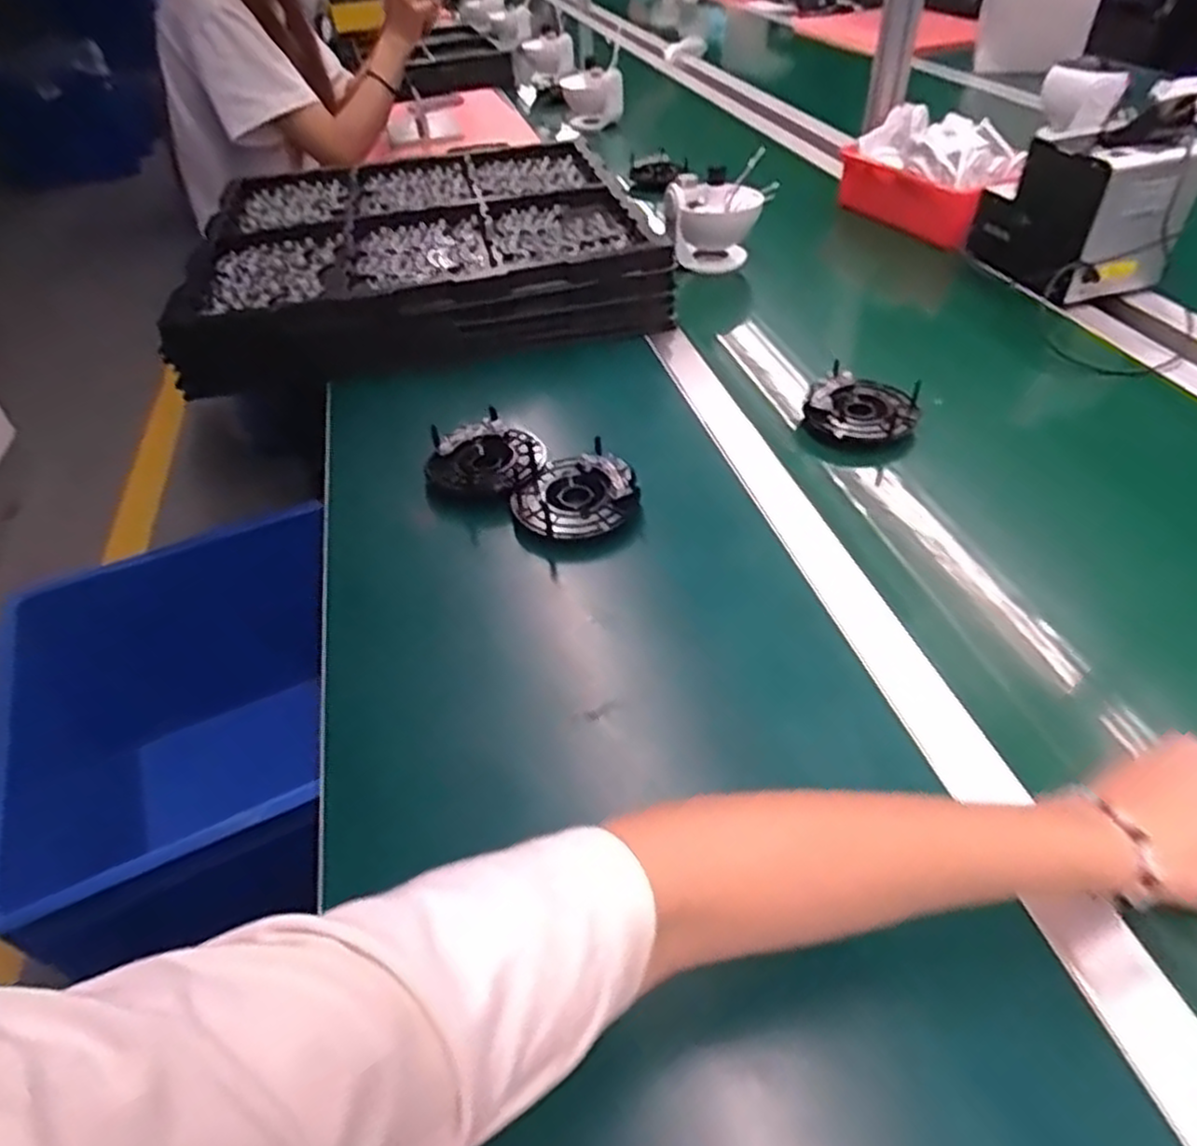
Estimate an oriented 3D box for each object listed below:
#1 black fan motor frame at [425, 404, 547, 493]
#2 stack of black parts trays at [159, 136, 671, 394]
[{"bbox_3d":[-0.099,-0.104,0.648,0.099,0.024,0.097,-21,46,-17],"label":"black fan motor frame"},{"bbox_3d":[-0.232,-0.407,0.942,0.525,0.092,0.503,-13,44,-9],"label":"stack of black parts trays"}]

